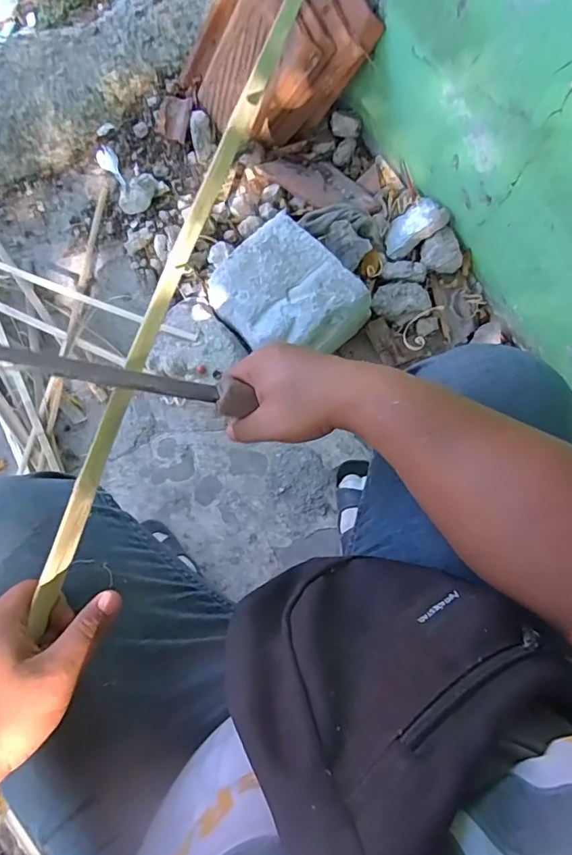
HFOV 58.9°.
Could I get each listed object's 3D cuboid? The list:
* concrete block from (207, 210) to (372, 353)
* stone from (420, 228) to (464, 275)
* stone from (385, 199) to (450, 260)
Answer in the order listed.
[{"bbox_3d":[0.000,-0.216,0.837,0.192,0.073,0.230,-40,80,-10],"label":"concrete block"},{"bbox_3d":[0.263,-0.294,0.855,0.054,0.037,0.068,-18,77,-6],"label":"stone"},{"bbox_3d":[0.214,-0.343,0.865,0.095,0.060,0.072,-30,78,-9],"label":"stone"}]

